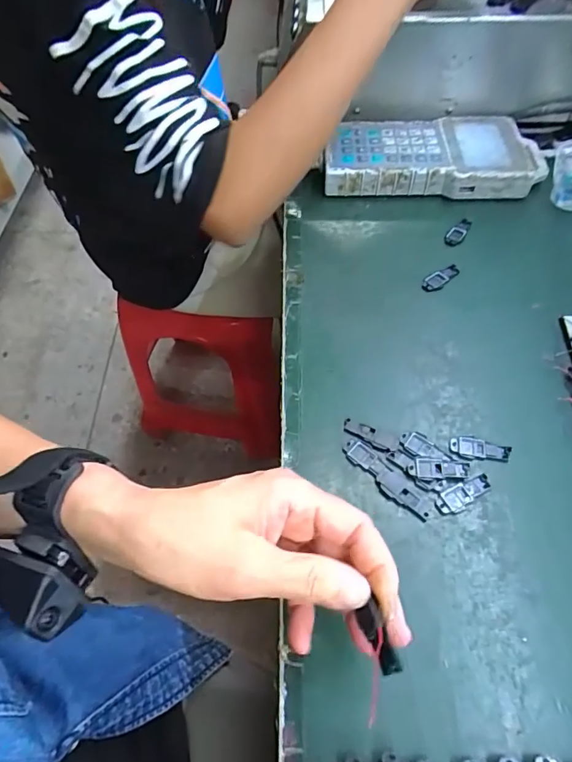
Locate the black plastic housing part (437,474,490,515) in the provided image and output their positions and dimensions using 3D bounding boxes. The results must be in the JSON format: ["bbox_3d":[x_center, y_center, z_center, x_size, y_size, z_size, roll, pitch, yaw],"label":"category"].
[{"bbox_3d":[0.117,0.073,0.317,0.041,0.004,0.014,-26,59,-16],"label":"black plastic housing part"}]

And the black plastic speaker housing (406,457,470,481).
[{"bbox_3d":[0.103,0.059,0.325,0.041,0.004,0.015,4,56,4],"label":"black plastic speaker housing"}]

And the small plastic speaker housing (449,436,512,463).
[{"bbox_3d":[0.135,0.047,0.333,0.040,0.004,0.016,11,56,8],"label":"small plastic speaker housing"}]

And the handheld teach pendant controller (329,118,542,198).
[{"bbox_3d":[0.155,-0.236,0.510,0.227,0.036,0.110,4,56,4],"label":"handheld teach pendant controller"}]

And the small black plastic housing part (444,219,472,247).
[{"bbox_3d":[0.166,-0.144,0.465,0.016,0.004,0.044,30,61,19],"label":"small black plastic housing part"}]

